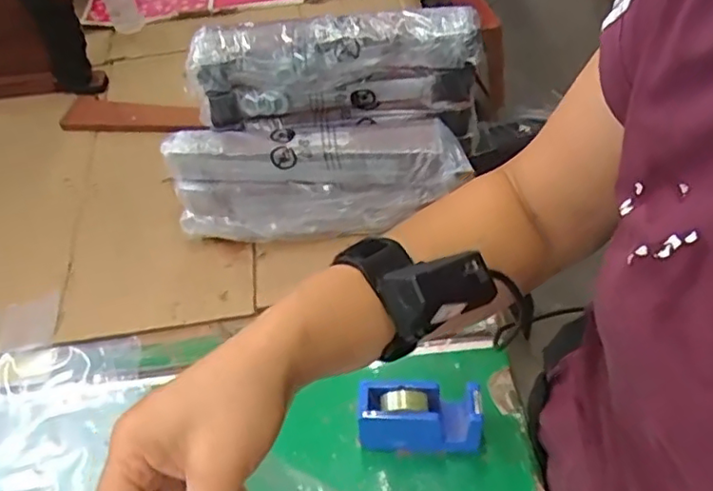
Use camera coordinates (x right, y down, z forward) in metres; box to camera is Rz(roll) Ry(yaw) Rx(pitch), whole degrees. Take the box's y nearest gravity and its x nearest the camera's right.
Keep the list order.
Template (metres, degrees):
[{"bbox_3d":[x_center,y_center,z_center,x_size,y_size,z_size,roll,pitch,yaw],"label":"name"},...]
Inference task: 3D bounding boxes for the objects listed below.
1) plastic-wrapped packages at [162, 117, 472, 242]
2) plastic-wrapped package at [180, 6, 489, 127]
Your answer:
[{"bbox_3d":[-0.057,-0.086,0.842,0.374,0.150,0.107,-3,51,3],"label":"plastic-wrapped packages"},{"bbox_3d":[-0.030,-0.232,0.801,0.370,0.114,0.069,-5,51,1],"label":"plastic-wrapped package"}]

